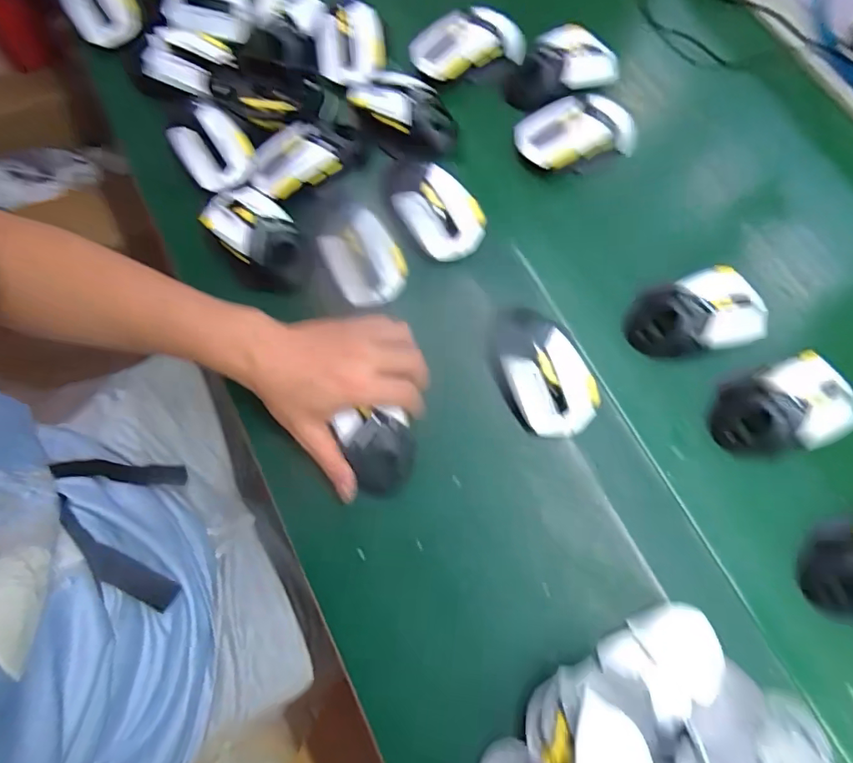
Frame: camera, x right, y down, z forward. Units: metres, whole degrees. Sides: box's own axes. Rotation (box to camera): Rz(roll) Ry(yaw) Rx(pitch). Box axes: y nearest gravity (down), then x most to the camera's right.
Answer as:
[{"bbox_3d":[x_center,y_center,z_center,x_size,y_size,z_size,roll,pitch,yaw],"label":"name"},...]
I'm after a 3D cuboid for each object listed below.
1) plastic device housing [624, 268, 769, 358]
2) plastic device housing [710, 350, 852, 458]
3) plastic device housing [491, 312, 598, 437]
[{"bbox_3d":[0.242,-0.059,0.449,0.113,0.040,0.074,-17,73,-3],"label":"plastic device housing"},{"bbox_3d":[0.304,0.023,0.419,0.119,0.034,0.072,-23,74,-5],"label":"plastic device housing"},{"bbox_3d":[0.095,-0.013,0.428,0.075,0.042,0.122,-29,74,-7],"label":"plastic device housing"}]

